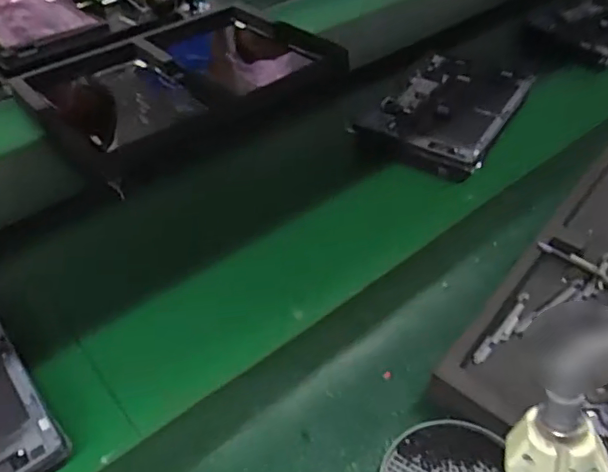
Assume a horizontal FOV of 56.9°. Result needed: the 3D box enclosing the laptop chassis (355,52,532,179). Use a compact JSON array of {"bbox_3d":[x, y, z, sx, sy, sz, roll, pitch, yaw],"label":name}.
[{"bbox_3d":[0.199,-0.177,0.775,0.171,0.033,0.243,24,49,27],"label":"laptop chassis"}]

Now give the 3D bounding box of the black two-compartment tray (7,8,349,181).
[{"bbox_3d":[-0.193,-0.249,0.862,0.414,0.033,0.333,-31,49,-27],"label":"black two-compartment tray"}]

